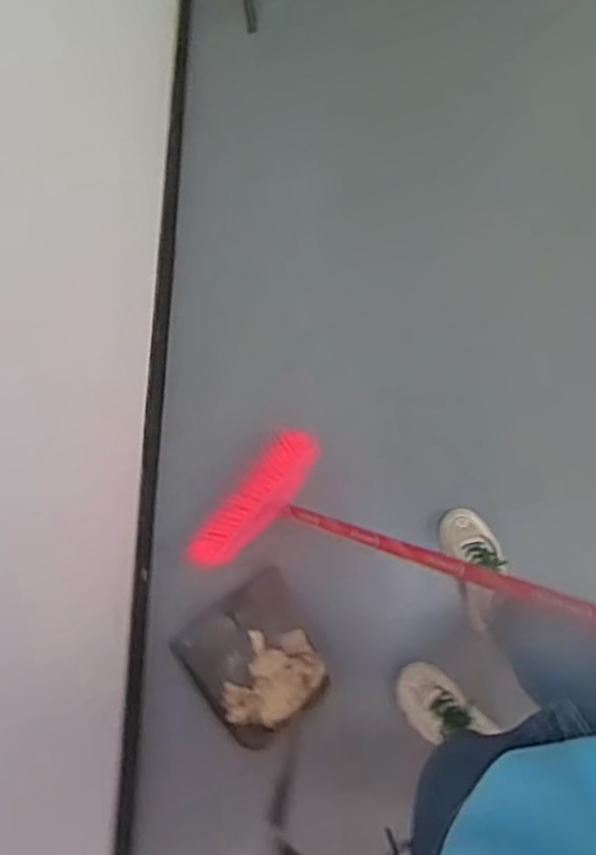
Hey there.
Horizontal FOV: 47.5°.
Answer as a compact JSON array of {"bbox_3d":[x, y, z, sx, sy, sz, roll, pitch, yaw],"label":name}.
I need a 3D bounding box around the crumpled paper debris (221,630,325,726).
[{"bbox_3d":[-0.052,0.459,1.250,0.185,0.060,0.150,-23,62,-12],"label":"crumpled paper debris"}]

